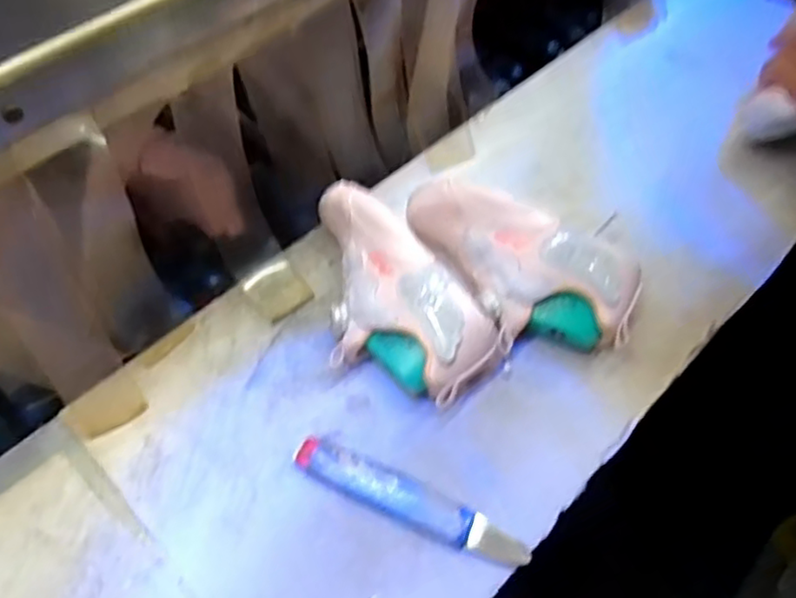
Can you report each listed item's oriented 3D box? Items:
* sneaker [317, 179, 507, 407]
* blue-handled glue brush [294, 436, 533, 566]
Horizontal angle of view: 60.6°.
[{"bbox_3d":[-0.014,0.000,0.501,0.089,0.073,0.177,-38,65,-23],"label":"sneaker"},{"bbox_3d":[0.007,0.133,0.449,0.163,0.013,0.027,21,59,12],"label":"blue-handled glue brush"}]

